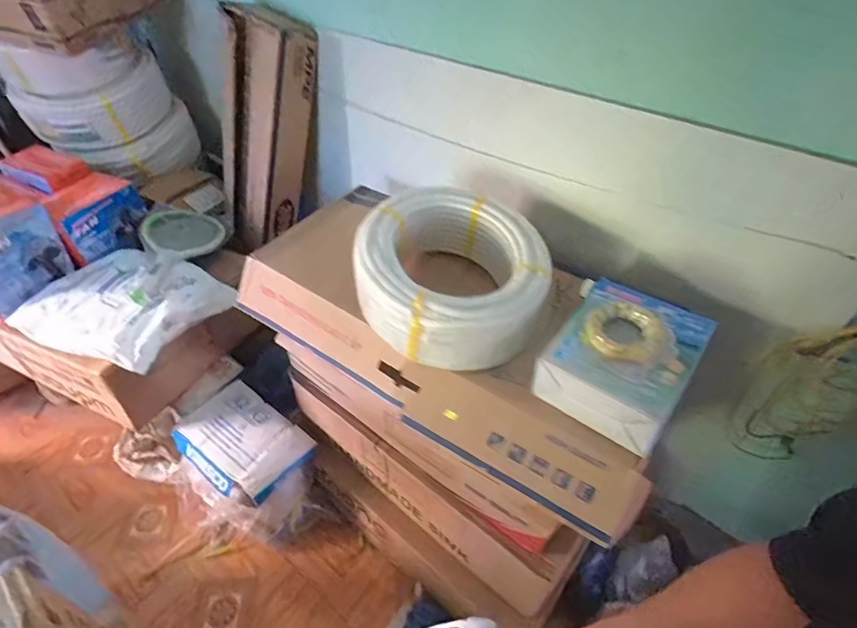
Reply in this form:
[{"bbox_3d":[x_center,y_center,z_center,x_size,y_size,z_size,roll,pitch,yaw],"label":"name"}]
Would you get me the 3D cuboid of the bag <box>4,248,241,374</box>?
[{"bbox_3d":[-0.820,-0.037,1.259,0.524,0.090,0.354,16,45,14],"label":"bag"}]

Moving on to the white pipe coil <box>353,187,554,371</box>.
[{"bbox_3d":[0.041,-0.084,0.933,0.379,0.159,0.357,2,43,-1],"label":"white pipe coil"}]

